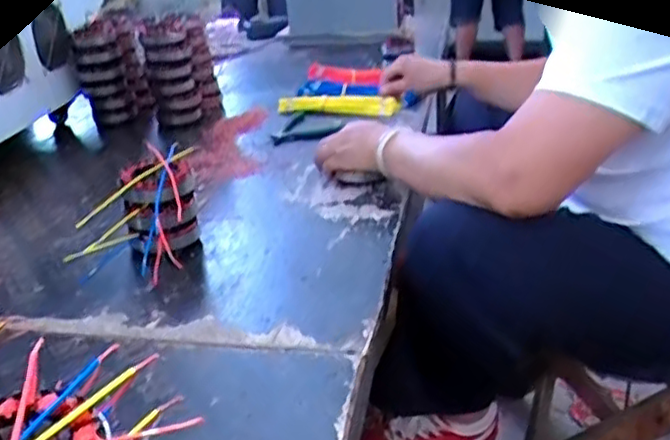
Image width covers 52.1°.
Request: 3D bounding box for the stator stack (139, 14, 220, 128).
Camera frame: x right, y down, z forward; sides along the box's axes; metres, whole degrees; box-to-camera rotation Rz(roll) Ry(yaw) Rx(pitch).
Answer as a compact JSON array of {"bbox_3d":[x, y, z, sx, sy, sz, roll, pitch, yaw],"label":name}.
[{"bbox_3d":[-0.297,-0.285,1.336,0.130,0.197,0.100,-9,25,-10],"label":"stator stack"}]

